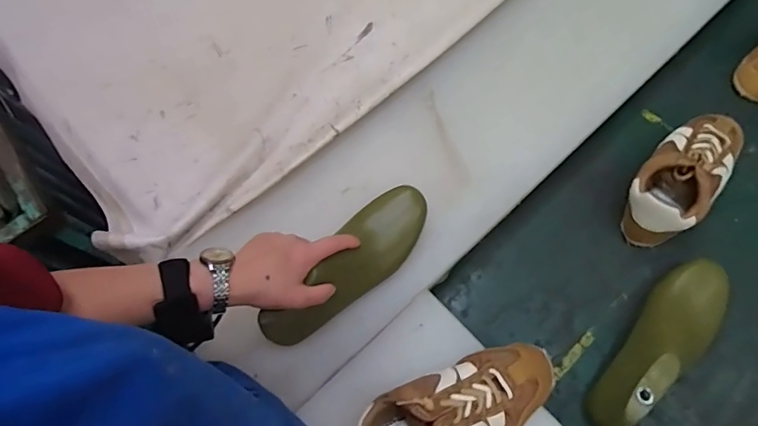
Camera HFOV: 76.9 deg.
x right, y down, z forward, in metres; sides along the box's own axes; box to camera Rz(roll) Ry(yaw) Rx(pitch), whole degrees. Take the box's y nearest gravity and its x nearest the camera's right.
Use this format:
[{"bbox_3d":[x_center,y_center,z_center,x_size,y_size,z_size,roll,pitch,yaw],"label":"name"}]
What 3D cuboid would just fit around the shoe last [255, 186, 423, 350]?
[{"bbox_3d":[-0.031,0.057,0.544,0.073,0.086,0.235,39,64,17],"label":"shoe last"}]

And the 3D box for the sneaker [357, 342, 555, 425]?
[{"bbox_3d":[0.082,0.202,0.483,0.213,0.079,0.088,-21,67,-12],"label":"sneaker"}]

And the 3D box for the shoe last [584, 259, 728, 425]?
[{"bbox_3d":[0.327,0.145,0.531,0.072,0.092,0.238,38,73,16],"label":"shoe last"}]

